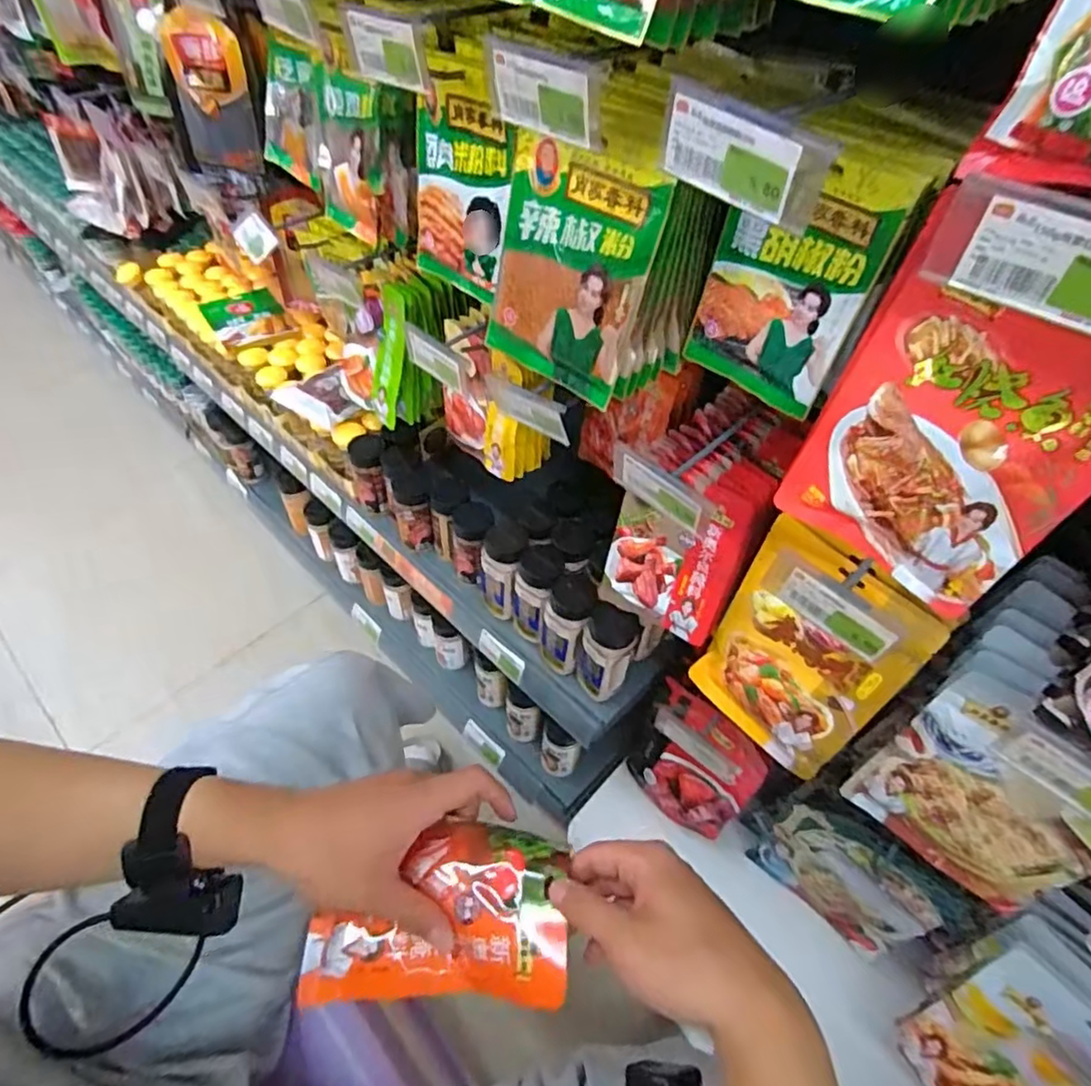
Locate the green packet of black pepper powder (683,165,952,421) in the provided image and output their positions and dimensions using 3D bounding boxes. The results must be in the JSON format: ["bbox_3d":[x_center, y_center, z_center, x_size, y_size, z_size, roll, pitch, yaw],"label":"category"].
[{"bbox_3d":[0.177,-0.191,0.462,0.124,0.170,0.030,31,56,22],"label":"green packet of black pepper powder"}]

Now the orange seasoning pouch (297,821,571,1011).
[{"bbox_3d":[-0.069,0.235,0.399,0.169,0.017,0.098,-8,49,11],"label":"orange seasoning pouch"}]

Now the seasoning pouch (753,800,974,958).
[{"bbox_3d":[0.364,0.403,0.747,0.175,0.252,0.028,36,58,25],"label":"seasoning pouch"}]

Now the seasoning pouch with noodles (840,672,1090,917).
[{"bbox_3d":[0.363,0.213,0.504,0.156,0.209,0.038,34,57,24],"label":"seasoning pouch with noodles"}]

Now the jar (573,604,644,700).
[{"bbox_3d":[0.073,0.137,0.757,0.066,0.129,0.057,15,52,11],"label":"jar"}]

